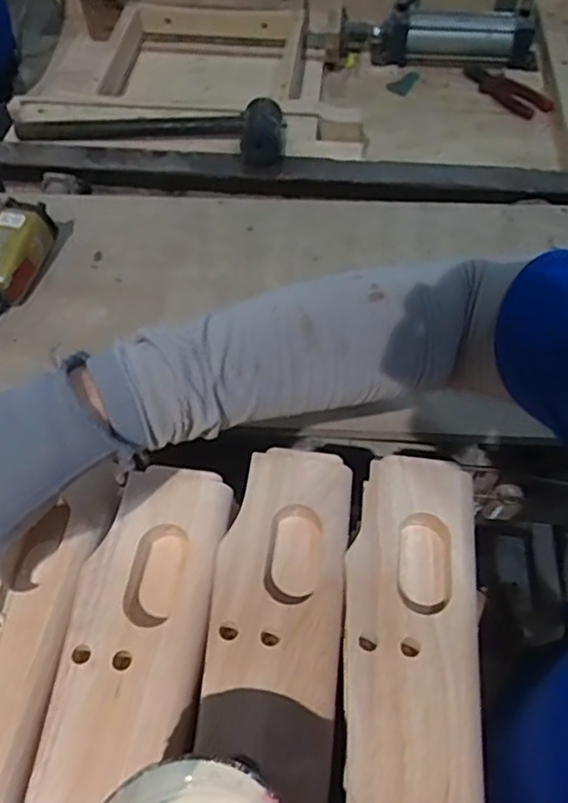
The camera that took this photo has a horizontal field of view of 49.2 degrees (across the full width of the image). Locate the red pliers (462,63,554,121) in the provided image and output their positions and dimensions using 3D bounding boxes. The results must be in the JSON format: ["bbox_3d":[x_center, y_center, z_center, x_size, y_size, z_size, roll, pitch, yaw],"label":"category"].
[{"bbox_3d":[0.359,-0.508,1.013,0.069,0.018,0.170,-28,60,-16],"label":"red pliers"}]

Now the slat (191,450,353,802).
[{"bbox_3d":[-0.022,0.240,0.261,0.069,0.024,0.484,6,57,5],"label":"slat"}]

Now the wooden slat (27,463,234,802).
[{"bbox_3d":[-0.096,0.249,0.257,0.071,0.027,0.483,6,57,5],"label":"wooden slat"}]

